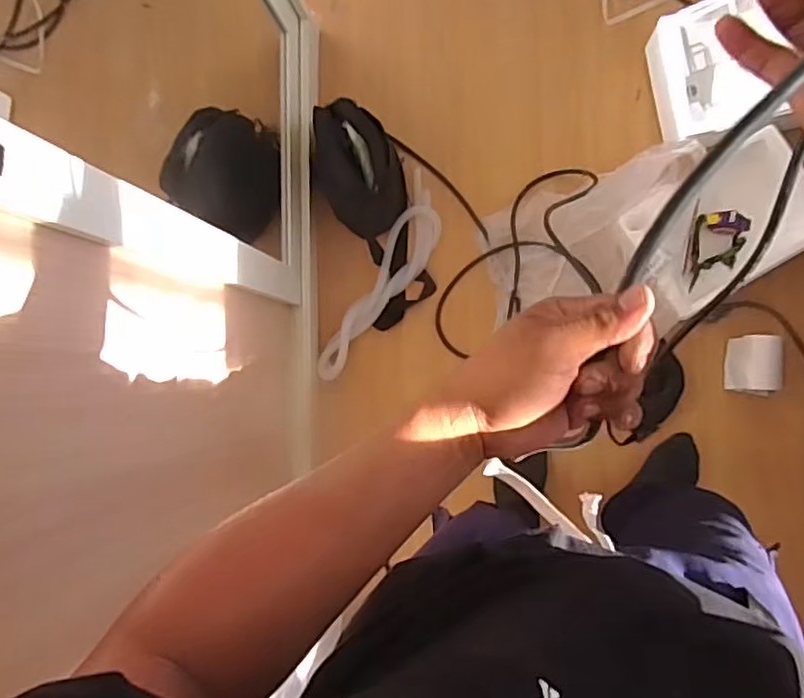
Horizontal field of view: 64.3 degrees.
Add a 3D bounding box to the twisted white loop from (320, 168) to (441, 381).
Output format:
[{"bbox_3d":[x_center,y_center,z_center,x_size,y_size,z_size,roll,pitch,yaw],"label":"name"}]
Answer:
[{"bbox_3d":[-0.030,-0.146,1.386,0.110,0.046,0.491,27,92,8],"label":"twisted white loop"}]

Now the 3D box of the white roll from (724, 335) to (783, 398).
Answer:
[{"bbox_3d":[0.694,0.032,1.253,0.103,0.050,0.118,-1,88,8],"label":"white roll"}]

